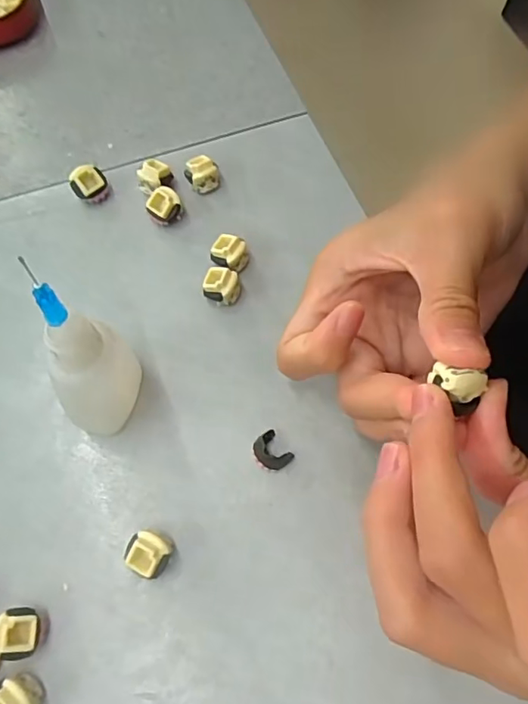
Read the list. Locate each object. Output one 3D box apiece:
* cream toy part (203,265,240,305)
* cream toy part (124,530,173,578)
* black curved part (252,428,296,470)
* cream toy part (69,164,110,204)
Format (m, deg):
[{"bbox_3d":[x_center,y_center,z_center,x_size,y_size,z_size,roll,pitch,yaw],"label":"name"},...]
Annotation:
[{"bbox_3d":[-0.019,-0.030,0.247,0.016,0.014,0.014,5,67,-1],"label":"cream toy part"},{"bbox_3d":[-0.043,0.075,0.202,0.016,0.014,0.015,25,68,7],"label":"cream toy part"},{"bbox_3d":[0.003,0.040,0.222,0.014,0.008,0.016,-36,74,-16],"label":"black curved part"},{"bbox_3d":[-0.085,-0.081,0.264,0.016,0.016,0.012,-22,70,-12],"label":"cream toy part"}]

